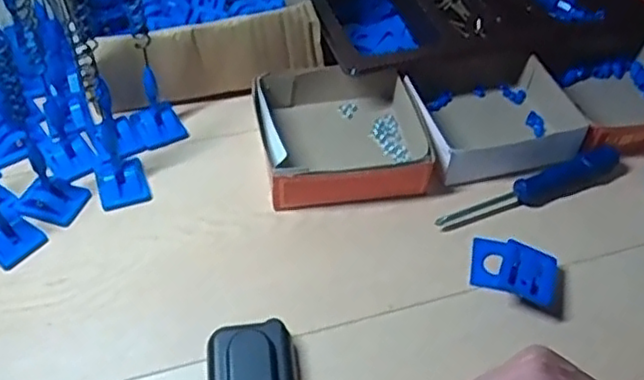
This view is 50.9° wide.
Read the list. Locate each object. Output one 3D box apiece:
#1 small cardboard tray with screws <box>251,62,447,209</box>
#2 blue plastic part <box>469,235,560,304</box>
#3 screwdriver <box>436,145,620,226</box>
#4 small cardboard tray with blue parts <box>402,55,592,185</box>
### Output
[{"bbox_3d":[0.016,-0.047,0.522,0.126,0.036,0.135,-9,50,-9],"label":"small cardboard tray with screws"},{"bbox_3d":[0.126,0.053,0.449,0.056,0.018,0.043,20,52,16],"label":"blue plastic part"},{"bbox_3d":[0.154,-0.001,0.496,0.156,0.021,0.020,-19,52,-17],"label":"screwdriver"},{"bbox_3d":[0.136,-0.059,0.539,0.126,0.032,0.114,-7,50,-8],"label":"small cardboard tray with blue parts"}]

